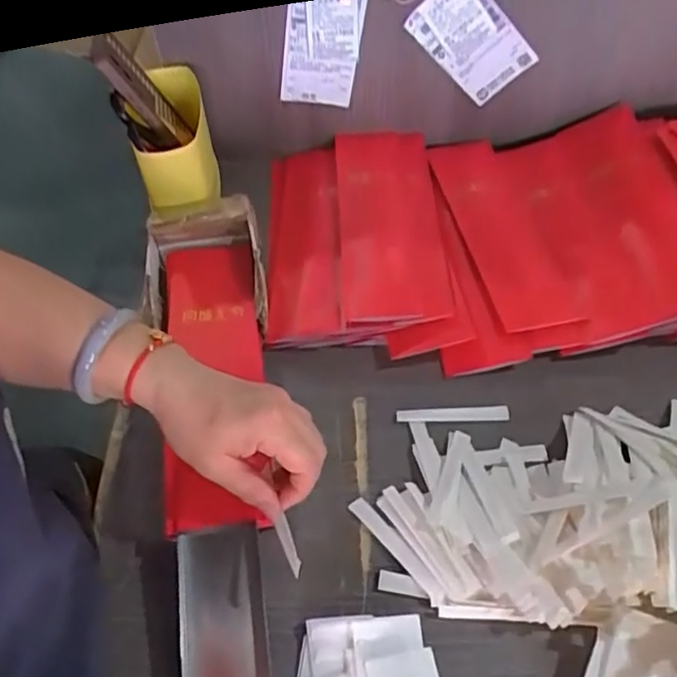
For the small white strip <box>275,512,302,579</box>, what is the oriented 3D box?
[{"bbox_3d":[-0.031,0.129,0.386,0.008,0.008,0.038,-19,49,-10],"label":"small white strip"}]

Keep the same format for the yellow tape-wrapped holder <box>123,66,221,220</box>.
[{"bbox_3d":[-0.168,-0.202,0.639,0.069,0.070,0.168,-13,52,-6],"label":"yellow tape-wrapped holder"}]

